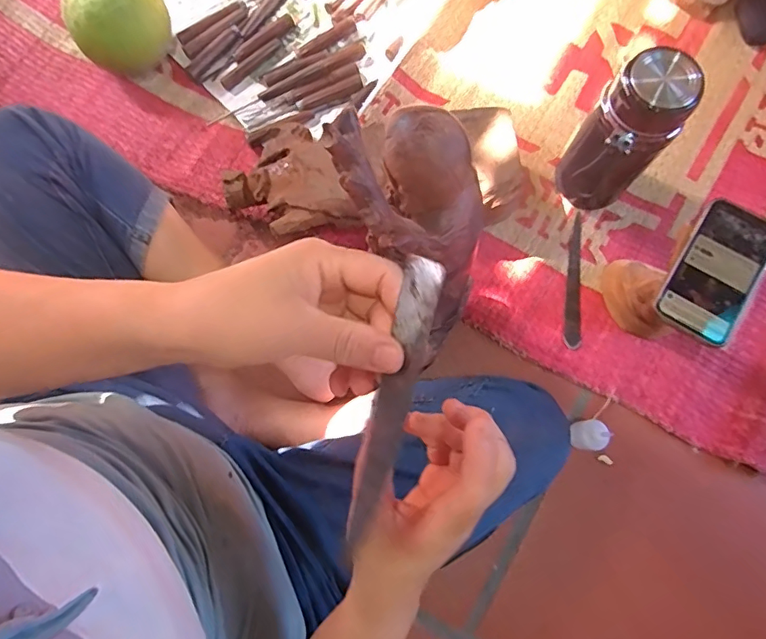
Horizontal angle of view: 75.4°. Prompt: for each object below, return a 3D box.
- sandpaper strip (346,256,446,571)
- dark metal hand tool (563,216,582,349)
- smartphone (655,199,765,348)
[{"bbox_3d":[0.002,0.053,0.250,0.018,0.011,0.168,15,105,4],"label":"sandpaper strip"},{"bbox_3d":[0.263,-0.056,0.688,0.023,0.004,0.194,6,77,-1],"label":"dark metal hand tool"},{"bbox_3d":[0.340,-0.052,0.499,0.074,0.016,0.154,34,78,7],"label":"smartphone"}]

